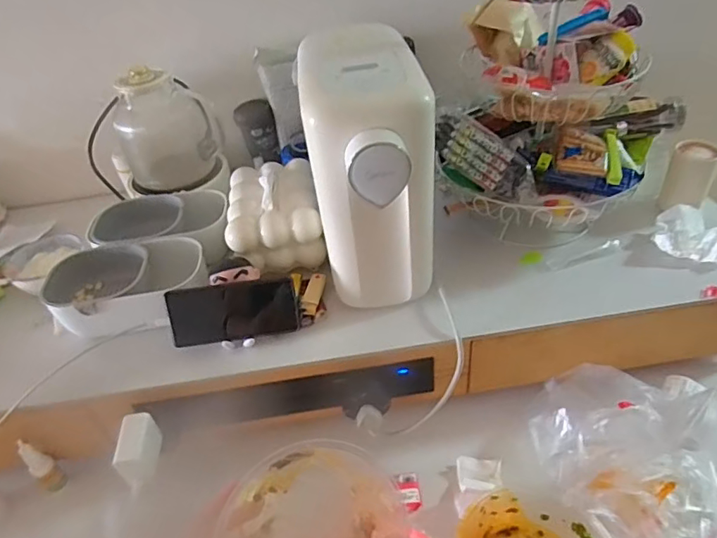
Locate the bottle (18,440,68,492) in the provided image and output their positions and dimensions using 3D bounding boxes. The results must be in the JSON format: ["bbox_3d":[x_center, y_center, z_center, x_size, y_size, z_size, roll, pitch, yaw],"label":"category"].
[{"bbox_3d":[-0.433,0.270,0.703,0.025,0.091,0.027,25,50,32],"label":"bottle"}]

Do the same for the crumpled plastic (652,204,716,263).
[{"bbox_3d":[0.473,-0.050,0.735,0.091,0.029,0.100,-4,41,4],"label":"crumpled plastic"}]

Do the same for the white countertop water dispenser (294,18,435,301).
[{"bbox_3d":[0.011,-0.128,0.675,0.132,0.278,0.265,-10,41,-3],"label":"white countertop water dispenser"}]

